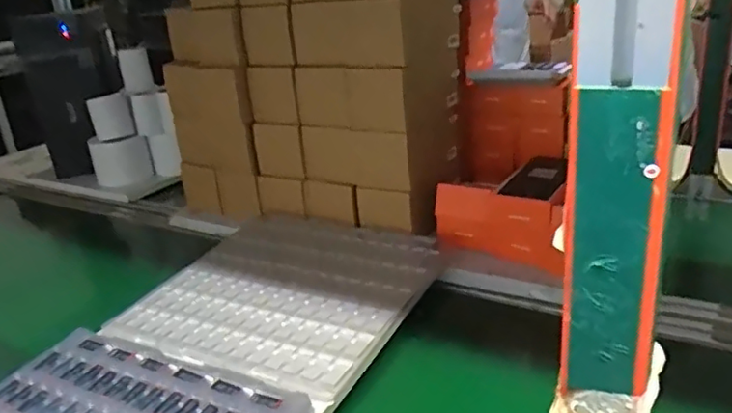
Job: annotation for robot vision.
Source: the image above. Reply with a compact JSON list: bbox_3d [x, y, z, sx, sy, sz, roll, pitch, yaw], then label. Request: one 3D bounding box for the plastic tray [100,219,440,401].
[{"bbox_3d":[-0.125,0.113,0.898,0.396,0.028,0.371,7,26,29],"label":"plastic tray"}]

